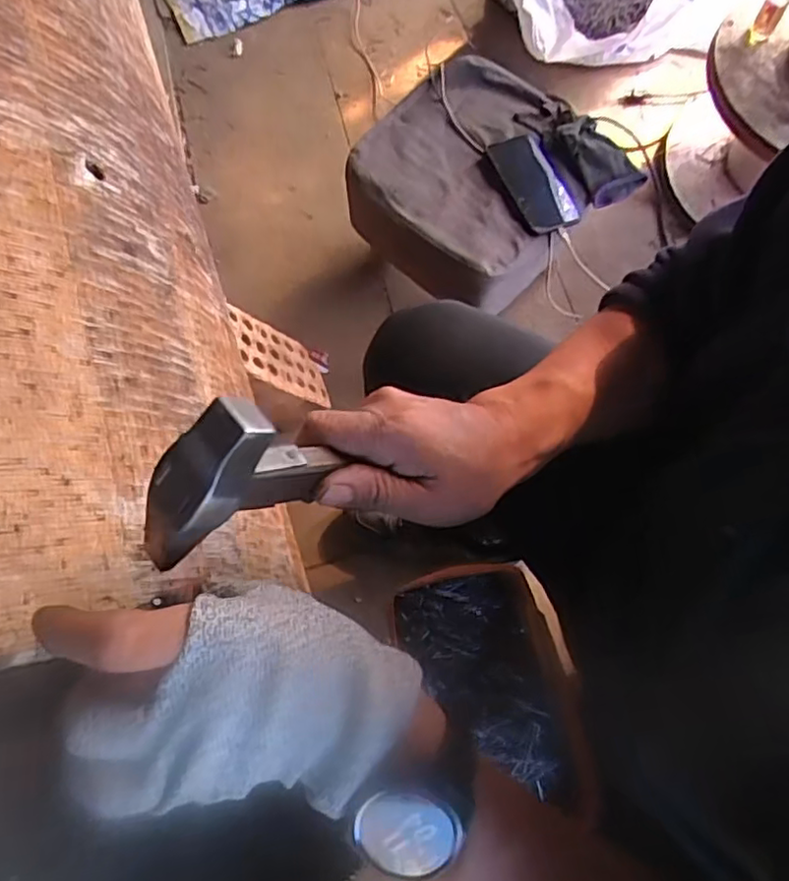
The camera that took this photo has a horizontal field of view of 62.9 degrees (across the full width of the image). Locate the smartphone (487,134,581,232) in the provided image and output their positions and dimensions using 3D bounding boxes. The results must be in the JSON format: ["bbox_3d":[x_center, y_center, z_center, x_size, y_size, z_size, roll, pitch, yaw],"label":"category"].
[{"bbox_3d":[0.192,-0.359,0.890,0.069,0.015,0.163,-23,72,-7],"label":"smartphone"}]

